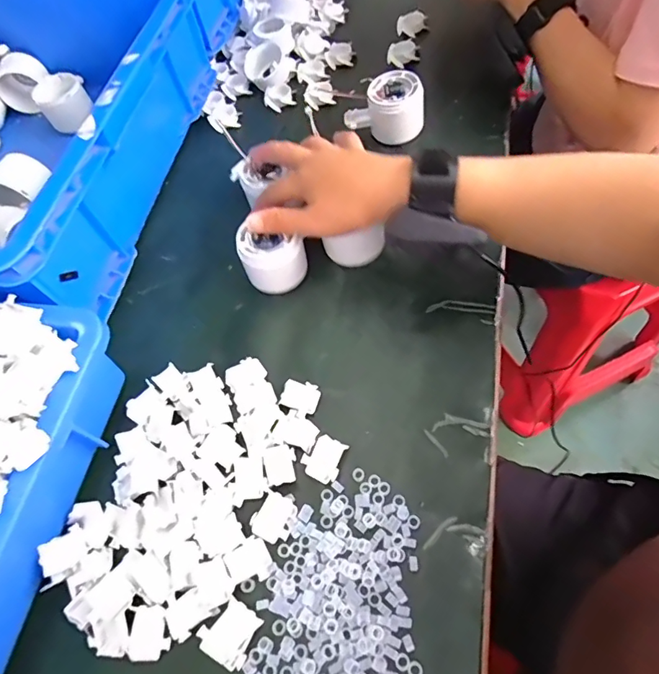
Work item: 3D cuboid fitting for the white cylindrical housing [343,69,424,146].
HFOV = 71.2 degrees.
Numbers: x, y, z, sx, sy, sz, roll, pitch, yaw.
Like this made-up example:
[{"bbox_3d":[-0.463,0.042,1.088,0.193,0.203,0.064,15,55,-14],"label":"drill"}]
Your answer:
[{"bbox_3d":[0.061,-0.251,0.502,0.084,0.051,0.050,11,64,12],"label":"white cylindrical housing"}]

